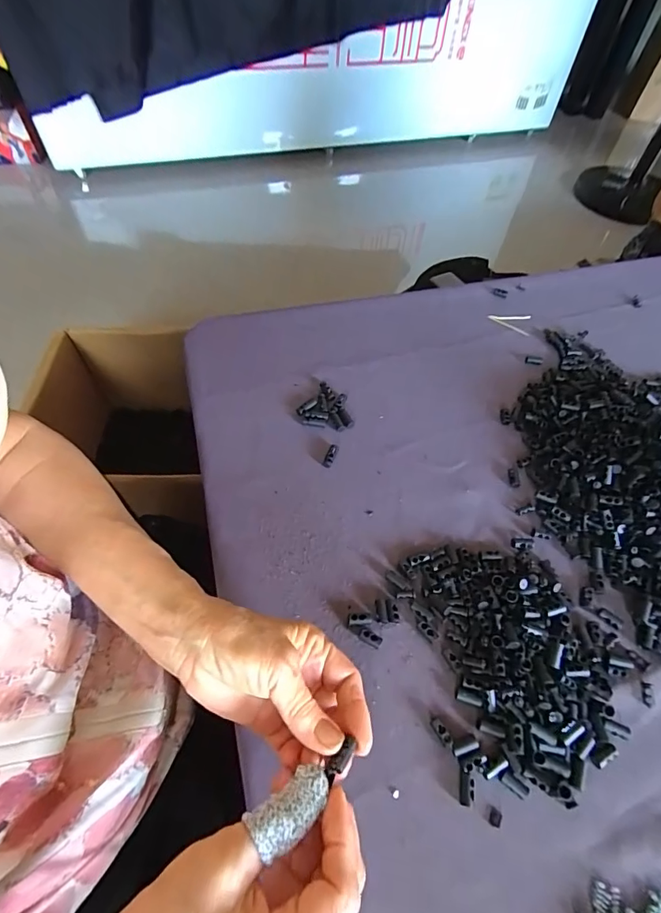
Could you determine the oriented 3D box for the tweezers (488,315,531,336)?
[{"bbox_3d":[0.239,-0.181,0.574,0.055,0.004,0.038,17,60,3],"label":"tweezers"}]

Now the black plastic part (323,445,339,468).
[{"bbox_3d":[0.001,-0.001,0.428,0.008,0.010,0.025,20,57,10],"label":"black plastic part"}]

